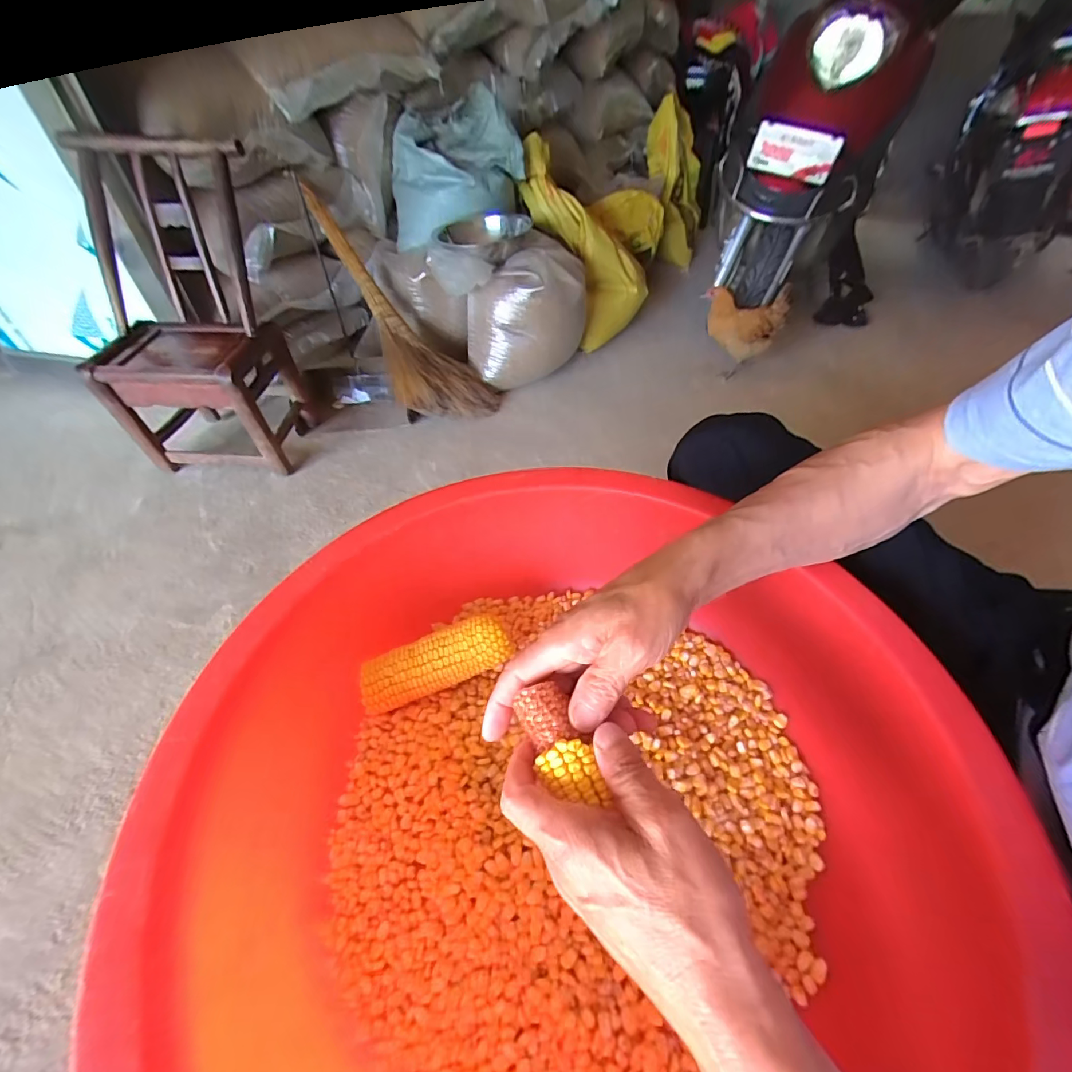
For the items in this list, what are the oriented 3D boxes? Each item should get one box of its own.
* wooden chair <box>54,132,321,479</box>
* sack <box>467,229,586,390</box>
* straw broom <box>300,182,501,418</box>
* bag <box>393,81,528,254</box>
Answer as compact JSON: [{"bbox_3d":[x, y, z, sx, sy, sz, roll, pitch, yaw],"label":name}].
[{"bbox_3d":[-0.810,-0.471,1.035,0.397,0.618,0.320,7,47,6],"label":"wooden chair"},{"bbox_3d":[-0.025,-0.693,1.399,0.342,0.347,0.324,4,47,2],"label":"sack"},{"bbox_3d":[-0.401,-0.618,1.293,0.266,0.092,0.714,-43,100,-30],"label":"straw broom"},{"bbox_3d":[-0.236,-1.076,1.331,0.404,0.312,0.148,-7,49,-5],"label":"bag"}]

